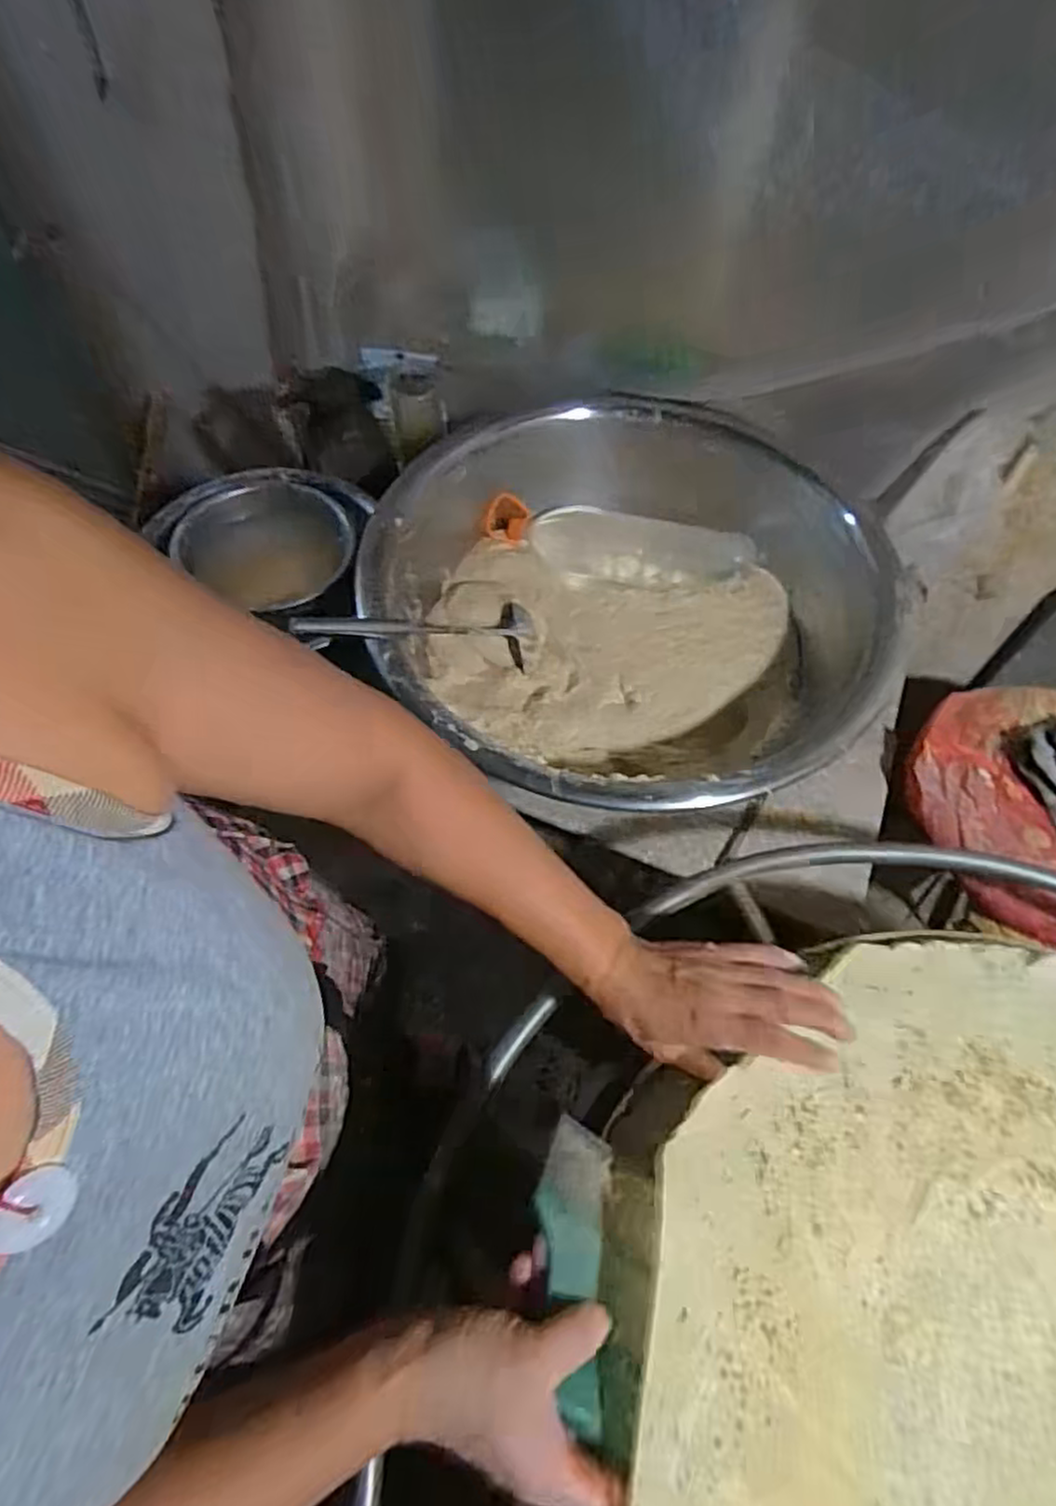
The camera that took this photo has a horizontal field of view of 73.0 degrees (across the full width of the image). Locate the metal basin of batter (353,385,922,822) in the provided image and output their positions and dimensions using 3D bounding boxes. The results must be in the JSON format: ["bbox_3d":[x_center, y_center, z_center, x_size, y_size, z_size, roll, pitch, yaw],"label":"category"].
[{"bbox_3d":[0.130,-0.205,0.881,0.574,0.169,0.594,2,61,-3],"label":"metal basin of batter"}]

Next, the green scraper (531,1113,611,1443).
[{"bbox_3d":[0.026,0.281,0.395,0.044,0.013,0.139,3,50,-2],"label":"green scraper"}]

